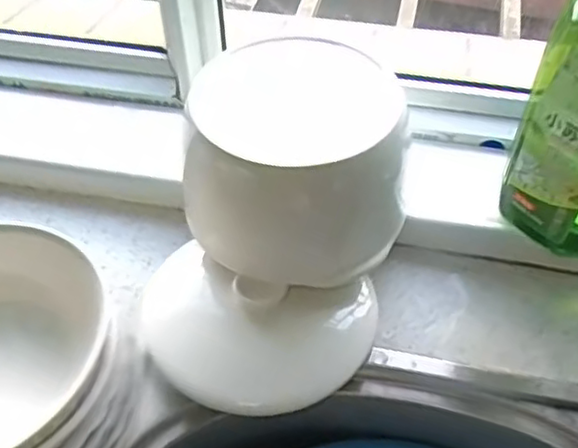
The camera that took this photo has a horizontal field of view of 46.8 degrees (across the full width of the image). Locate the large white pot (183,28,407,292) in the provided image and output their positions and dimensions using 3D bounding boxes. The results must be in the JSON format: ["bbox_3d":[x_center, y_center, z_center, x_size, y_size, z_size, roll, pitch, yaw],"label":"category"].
[{"bbox_3d":[0.004,-0.052,0.537,0.166,0.113,0.159,-1,50,1],"label":"large white pot"}]

